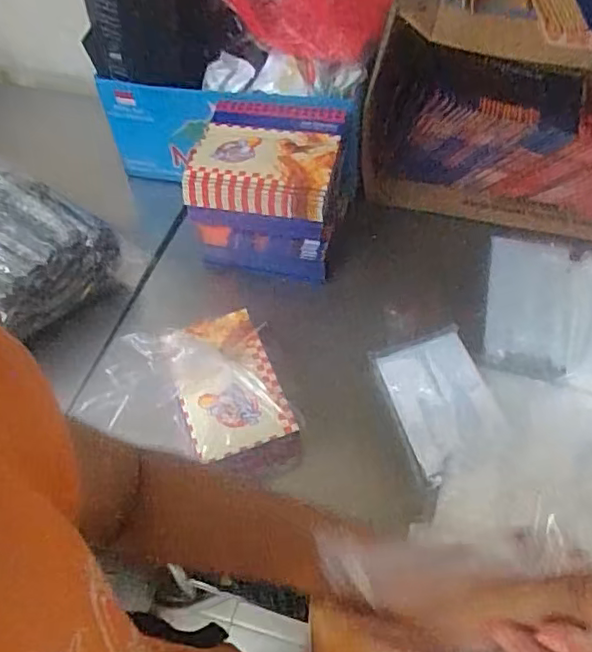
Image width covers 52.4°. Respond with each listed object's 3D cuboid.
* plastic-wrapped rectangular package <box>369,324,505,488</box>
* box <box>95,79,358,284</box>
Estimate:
[{"bbox_3d":[0.166,0.081,0.695,0.115,0.009,0.176,-14,54,-10],"label":"plastic-wrapped rectangular package"},{"bbox_3d":[-0.111,-0.205,0.831,0.361,0.158,0.192,10,54,8],"label":"box"}]

